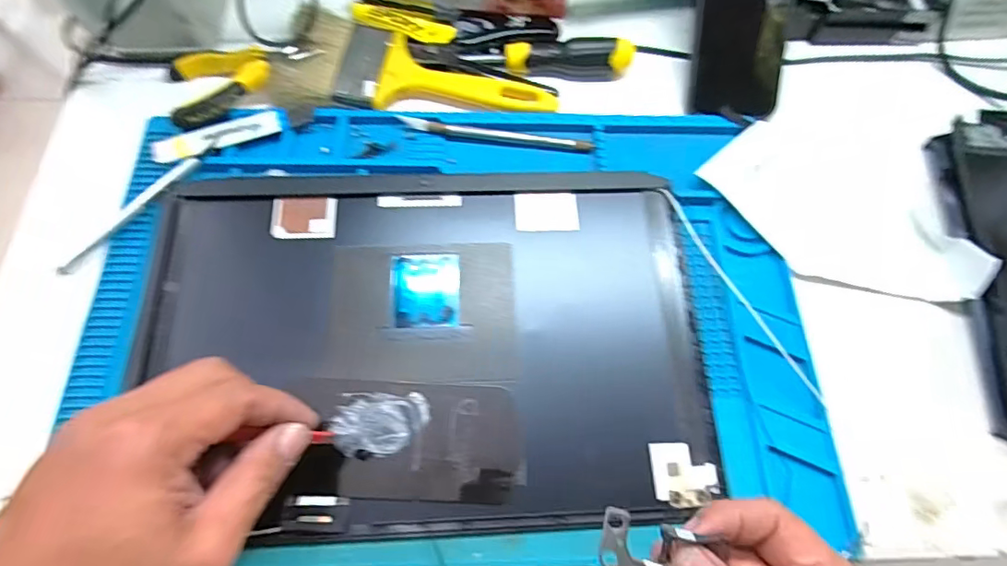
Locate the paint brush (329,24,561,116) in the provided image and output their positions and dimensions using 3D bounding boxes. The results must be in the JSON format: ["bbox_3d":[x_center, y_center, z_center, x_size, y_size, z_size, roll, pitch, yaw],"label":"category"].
[{"bbox_3d":[-0.044,-0.168,0.426,0.169,0.015,0.069,5,67,0],"label":"paint brush"}]

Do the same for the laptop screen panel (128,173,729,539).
[{"bbox_3d":[-0.048,0.032,0.344,0.352,0.016,0.236,0,67,-2],"label":"laptop screen panel"}]

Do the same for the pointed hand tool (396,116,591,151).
[{"bbox_3d":[-0.005,-0.117,0.418,0.151,0.006,0.010,7,67,1],"label":"pointed hand tool"}]

